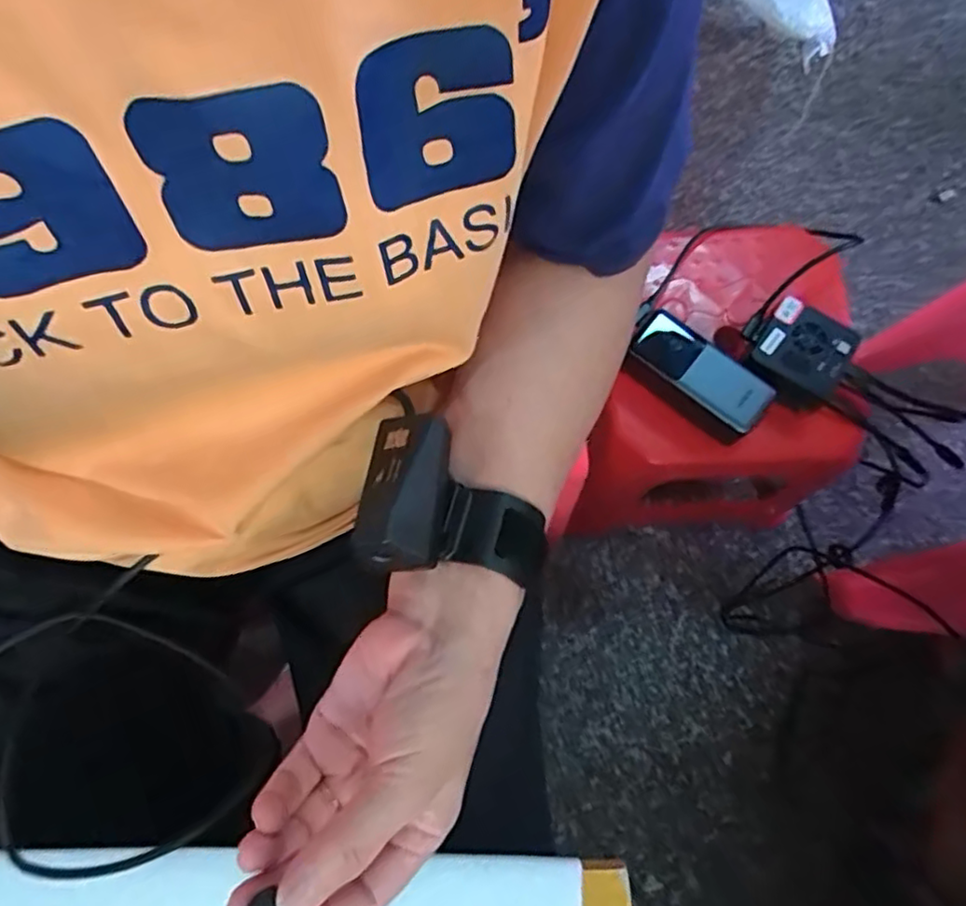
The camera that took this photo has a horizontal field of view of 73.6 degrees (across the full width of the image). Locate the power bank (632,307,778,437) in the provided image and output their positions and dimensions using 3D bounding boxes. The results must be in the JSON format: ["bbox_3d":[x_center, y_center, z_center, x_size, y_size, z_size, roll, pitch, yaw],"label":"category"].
[{"bbox_3d":[0.216,-0.083,0.636,0.144,0.030,0.059,41,80,11],"label":"power bank"}]

